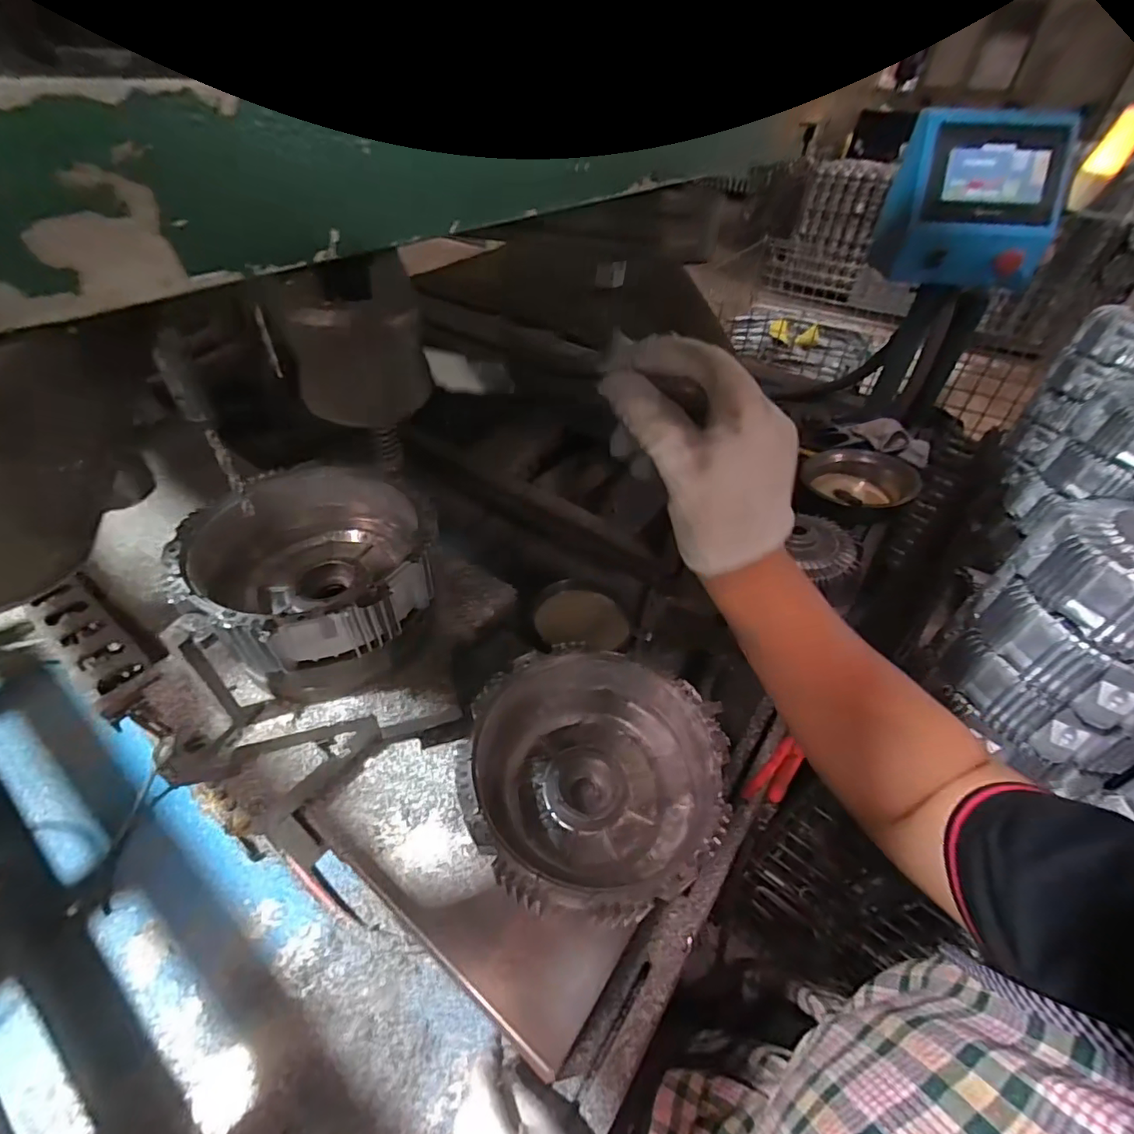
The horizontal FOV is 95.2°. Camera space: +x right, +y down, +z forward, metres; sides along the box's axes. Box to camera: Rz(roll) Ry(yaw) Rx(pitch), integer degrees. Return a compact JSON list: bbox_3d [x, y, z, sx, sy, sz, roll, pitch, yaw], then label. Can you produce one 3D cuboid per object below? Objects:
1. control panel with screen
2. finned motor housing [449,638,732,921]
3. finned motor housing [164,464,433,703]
[{"bbox_3d":[0.662,-0.600,0.854,0.241,0.223,0.147,15,46,10],"label":"control panel with screen"},{"bbox_3d":[0.017,0.172,0.415,0.191,0.093,0.185,2,45,-2],"label":"finned motor housing"},{"bbox_3d":[-0.211,0.014,0.444,0.180,0.107,0.174,-16,48,-20],"label":"finned motor housing"}]

